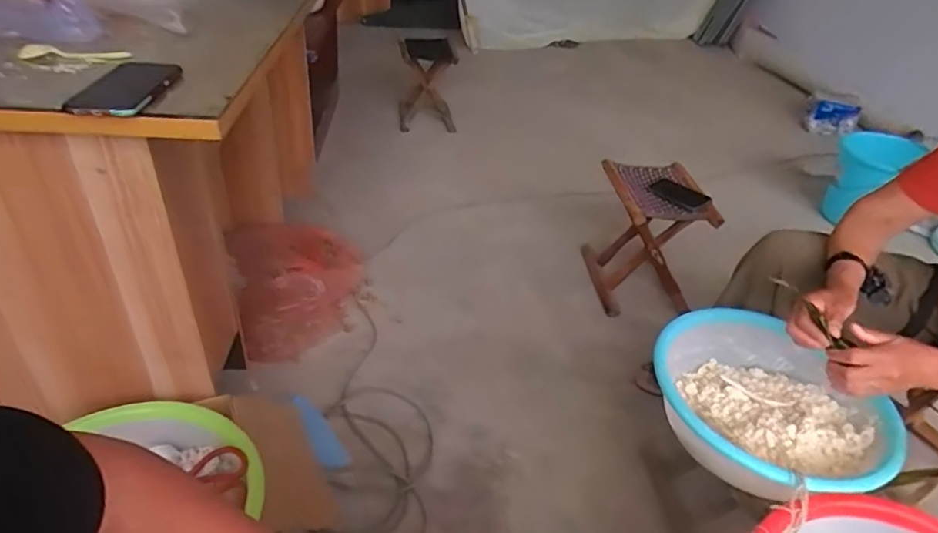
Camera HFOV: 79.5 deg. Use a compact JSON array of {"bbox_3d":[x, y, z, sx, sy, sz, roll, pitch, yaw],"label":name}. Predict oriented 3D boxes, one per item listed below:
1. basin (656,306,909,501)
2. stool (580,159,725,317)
[{"bbox_3d":[0.507,0.234,0.959,0.350,0.102,0.371,2,37,-2],"label":"basin"},{"bbox_3d":[0.570,-0.105,1.796,0.306,0.346,0.418,1,37,-3],"label":"stool"}]

